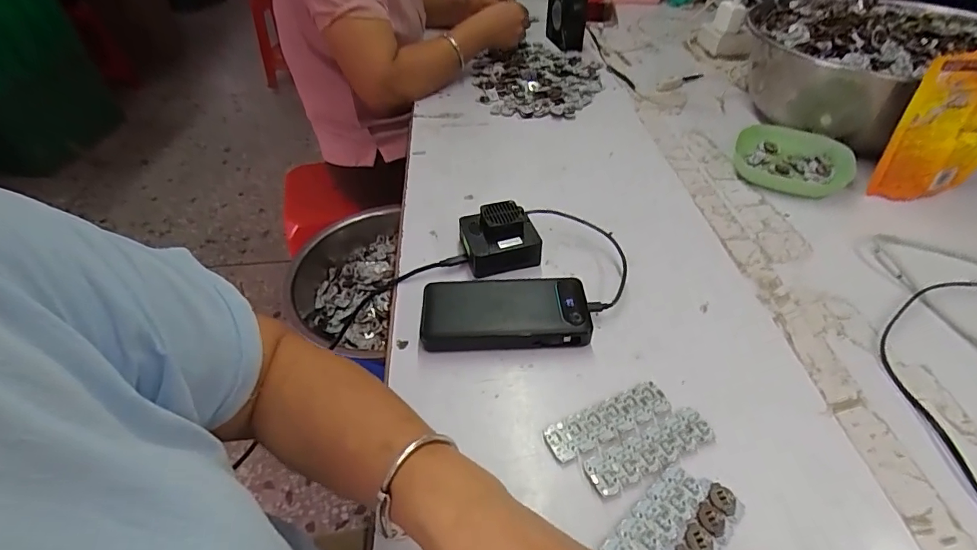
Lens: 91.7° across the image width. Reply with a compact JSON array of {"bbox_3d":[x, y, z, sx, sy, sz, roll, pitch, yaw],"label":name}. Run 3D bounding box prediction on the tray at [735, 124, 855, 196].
[{"bbox_3d":[0.424,-0.166,0.662,0.141,0.025,0.152,19,47,20],"label":"tray"}]

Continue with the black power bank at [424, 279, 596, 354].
[{"bbox_3d":[0.016,0.038,0.456,0.155,0.027,0.070,-2,44,-1],"label":"black power bank"}]

